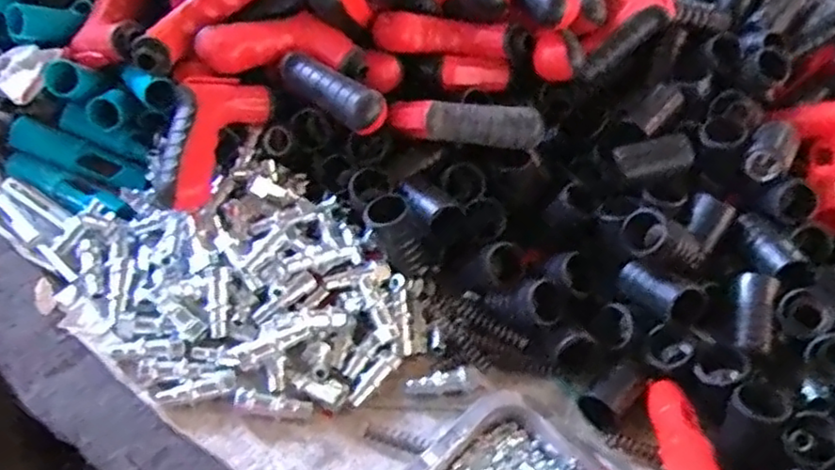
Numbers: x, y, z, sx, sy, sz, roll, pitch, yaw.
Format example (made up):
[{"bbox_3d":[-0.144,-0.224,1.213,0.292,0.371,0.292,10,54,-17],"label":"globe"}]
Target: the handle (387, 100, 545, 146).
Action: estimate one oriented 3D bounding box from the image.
[{"bbox_3d":[0.043,-0.095,0.551,0.135,0.029,0.024,0,48,-7],"label":"handle"}]

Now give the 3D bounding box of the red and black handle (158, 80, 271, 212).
[{"bbox_3d":[-0.172,-0.078,0.531,0.058,0.053,0.131,16,60,7],"label":"red and black handle"}]

